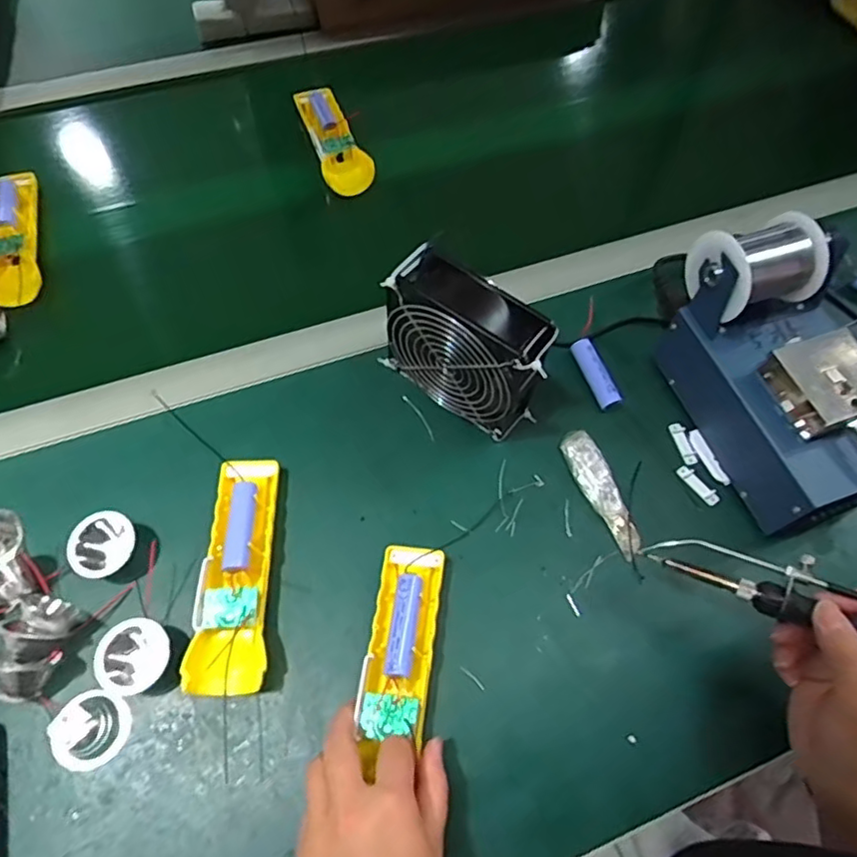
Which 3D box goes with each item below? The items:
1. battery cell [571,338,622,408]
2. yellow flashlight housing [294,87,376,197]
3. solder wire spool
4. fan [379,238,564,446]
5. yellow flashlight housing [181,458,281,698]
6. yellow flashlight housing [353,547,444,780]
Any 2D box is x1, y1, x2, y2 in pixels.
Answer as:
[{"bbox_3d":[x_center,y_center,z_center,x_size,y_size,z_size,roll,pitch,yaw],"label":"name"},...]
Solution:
[{"bbox_3d":[0.147,-0.049,0.526,0.015,0.018,0.068,-16,64,-11],"label":"battery cell"},{"bbox_3d":[-0.105,-0.317,0.655,0.048,0.023,0.159,-20,65,-13],"label":"yellow flashlight housing"},{"bbox_3d":[0.250,-0.126,0.450,0.077,0.064,0.067,-13,63,-9],"label":"solder wire spool"},{"bbox_3d":[0.028,-0.060,0.463,0.124,0.124,0.043,33,66,14],"label":"fan"},{"bbox_3d":[-0.137,0.102,0.431,0.050,0.029,0.163,-2,62,-4],"label":"yellow flashlight housing"},{"bbox_3d":[-0.017,0.144,0.401,0.045,0.026,0.136,8,57,2],"label":"yellow flashlight housing"}]

